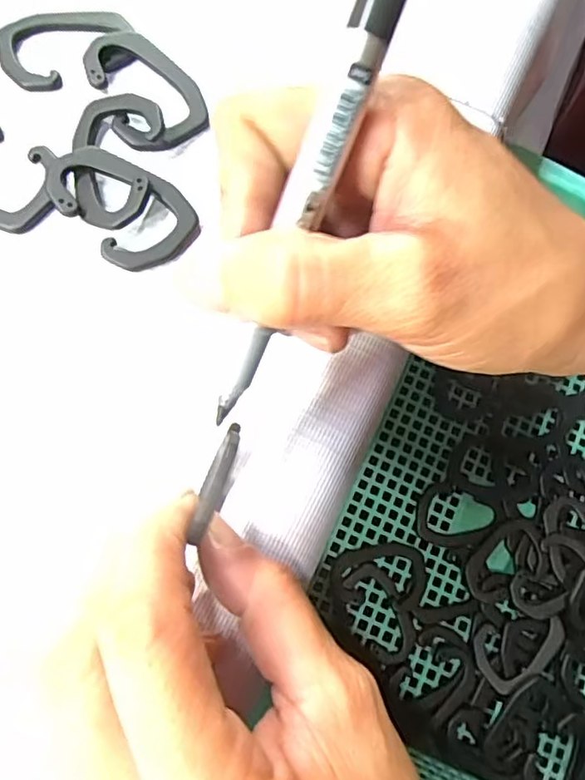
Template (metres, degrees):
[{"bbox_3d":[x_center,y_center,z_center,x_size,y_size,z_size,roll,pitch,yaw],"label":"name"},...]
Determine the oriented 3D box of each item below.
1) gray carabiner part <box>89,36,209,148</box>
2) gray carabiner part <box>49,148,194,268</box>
[{"bbox_3d":[-0.057,-0.113,0.216,0.033,0.010,0.053,-38,78,-12],"label":"gray carabiner part"},{"bbox_3d":[-0.060,-0.065,0.201,0.052,0.008,0.035,43,77,10],"label":"gray carabiner part"}]

